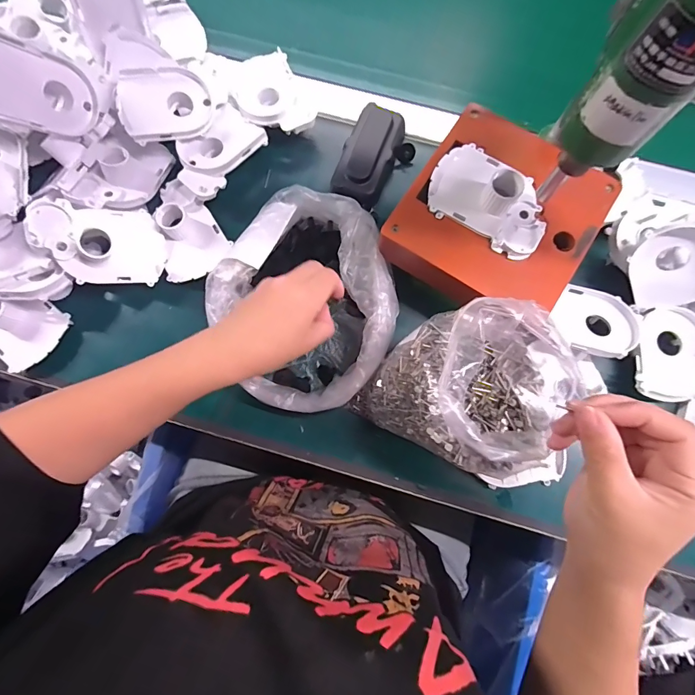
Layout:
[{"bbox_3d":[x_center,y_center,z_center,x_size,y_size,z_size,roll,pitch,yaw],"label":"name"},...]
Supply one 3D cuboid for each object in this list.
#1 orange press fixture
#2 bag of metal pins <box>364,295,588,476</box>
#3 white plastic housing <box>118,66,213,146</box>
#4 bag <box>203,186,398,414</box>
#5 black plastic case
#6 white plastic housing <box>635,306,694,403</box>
[{"bbox_3d":[0.127,-0.111,0.343,0.154,0.043,0.163,32,80,5],"label":"orange press fixture"},{"bbox_3d":[0.091,0.031,0.297,0.123,0.103,0.106,29,80,5],"label":"bag of metal pins"},{"bbox_3d":[-0.176,-0.234,0.387,0.085,0.023,0.063,-19,98,-11],"label":"white plastic housing"},{"bbox_3d":[-0.038,-0.042,0.361,0.167,0.052,0.183,31,80,5],"label":"bag"},{"bbox_3d":[0.022,-0.197,0.405,0.050,0.032,0.099,21,79,3],"label":"black plastic case"},{"bbox_3d":[0.295,0.005,0.360,0.068,0.013,0.083,4,79,0],"label":"white plastic housing"}]

